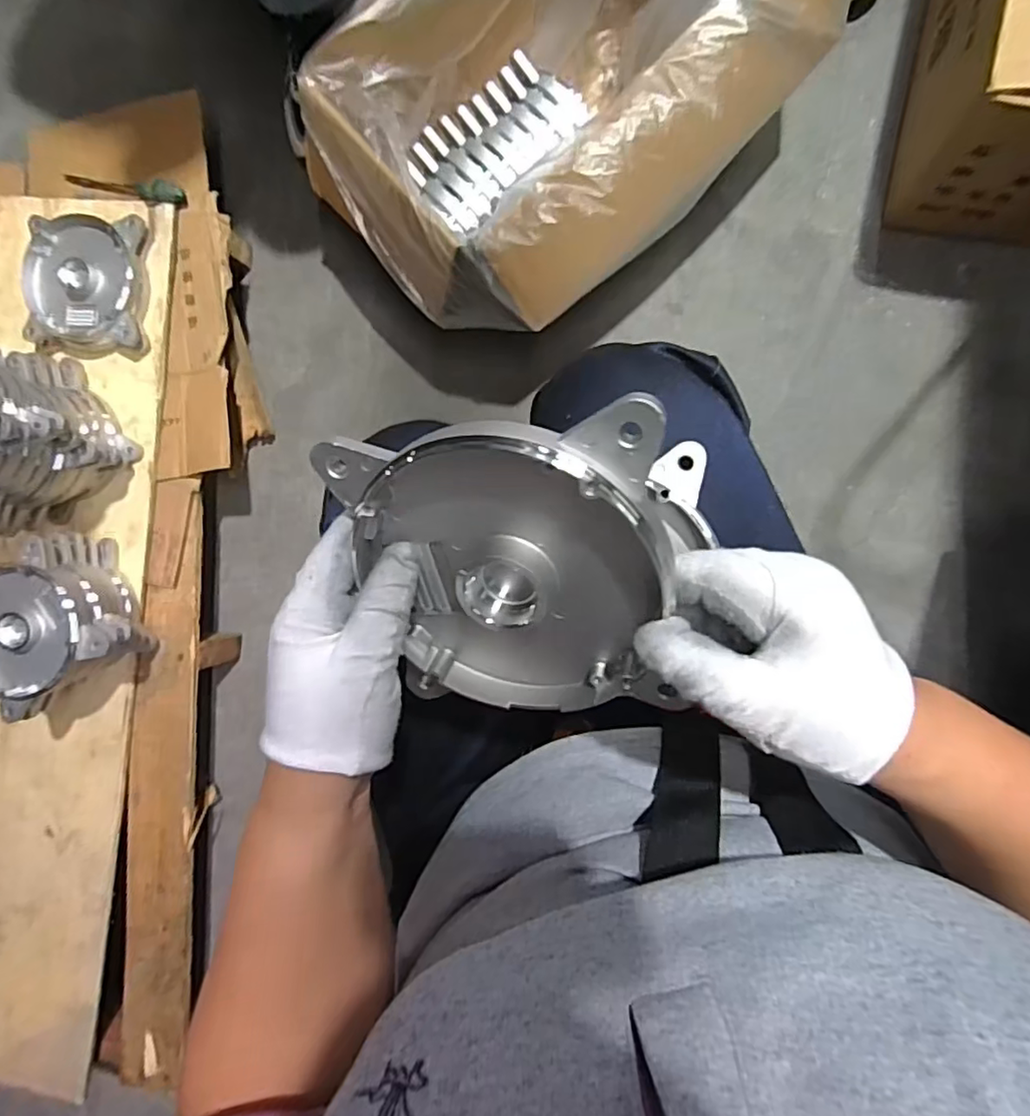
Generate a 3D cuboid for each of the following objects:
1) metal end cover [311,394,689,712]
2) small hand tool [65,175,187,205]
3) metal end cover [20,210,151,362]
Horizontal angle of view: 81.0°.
[{"bbox_3d":[0.000,0.006,0.266,0.135,0.031,0.137,-1,121,23],"label":"metal end cover"},{"bbox_3d":[-0.445,-0.423,0.683,0.142,0.027,0.025,14,93,6],"label":"small hand tool"},{"bbox_3d":[-0.477,-0.306,0.680,0.130,0.042,0.142,8,92,6],"label":"metal end cover"}]

